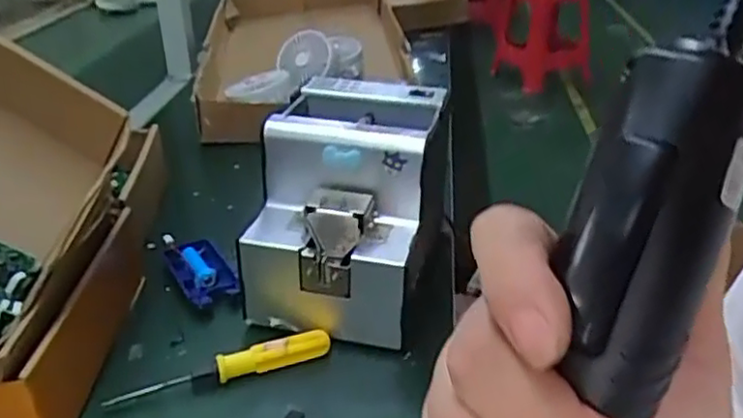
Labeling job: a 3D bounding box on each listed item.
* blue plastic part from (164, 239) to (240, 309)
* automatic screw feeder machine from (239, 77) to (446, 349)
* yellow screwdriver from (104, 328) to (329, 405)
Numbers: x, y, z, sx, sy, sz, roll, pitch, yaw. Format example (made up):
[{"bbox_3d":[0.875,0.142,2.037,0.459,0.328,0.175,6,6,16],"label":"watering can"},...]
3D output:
[{"bbox_3d":[-0.144,0.054,0.566,0.042,0.016,0.087,-18,33,-27],"label":"blue plastic part"},{"bbox_3d":[-0.015,-0.004,0.534,0.133,0.148,0.172,5,30,10],"label":"automatic screw feeder machine"},{"bbox_3d":[-0.103,0.112,0.463,0.154,0.022,0.015,-13,31,-20],"label":"yellow screwdriver"}]

